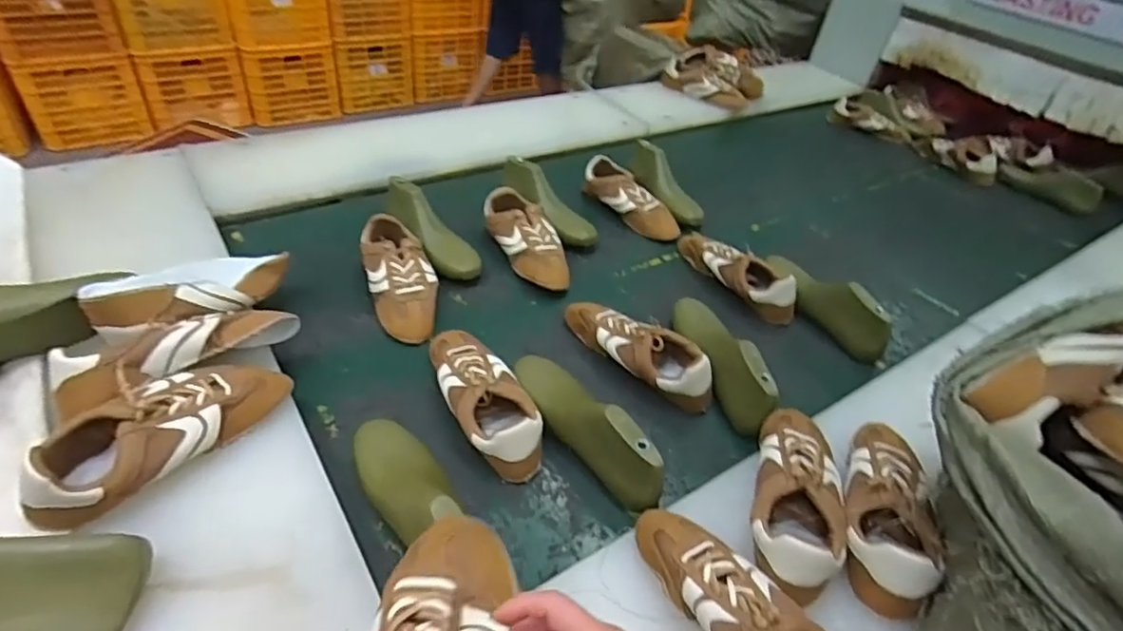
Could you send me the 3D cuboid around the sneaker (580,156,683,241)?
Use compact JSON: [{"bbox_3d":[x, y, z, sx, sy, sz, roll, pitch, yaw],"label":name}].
[{"bbox_3d":[0.143,-0.237,1.227,0.076,0.071,0.253,-24,51,-30],"label":"sneaker"}]

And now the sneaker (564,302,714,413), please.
[{"bbox_3d":[0.108,0.050,0.880,0.261,0.086,0.084,32,47,23],"label":"sneaker"}]

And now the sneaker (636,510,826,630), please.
[{"bbox_3d":[0.170,0.275,0.550,0.089,0.076,0.251,-19,49,-26],"label":"sneaker"}]

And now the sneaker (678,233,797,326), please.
[{"bbox_3d":[0.317,-0.089,1.071,0.083,0.072,0.269,-17,48,-25],"label":"sneaker"}]

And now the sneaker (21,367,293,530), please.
[{"bbox_3d":[-0.423,0.115,0.627,0.098,0.074,0.253,25,45,17],"label":"sneaker"}]

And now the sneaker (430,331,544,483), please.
[{"bbox_3d":[-0.108,0.102,0.781,0.095,0.067,0.252,-16,48,-24],"label":"sneaker"}]

